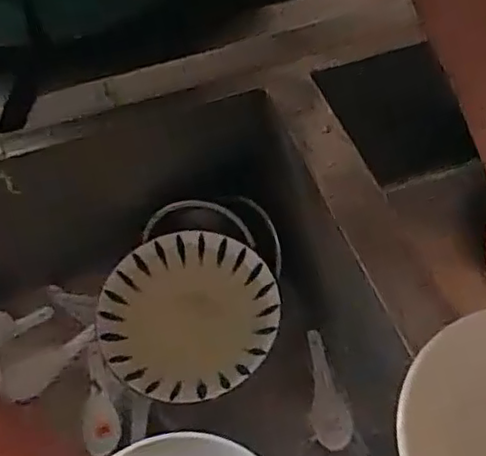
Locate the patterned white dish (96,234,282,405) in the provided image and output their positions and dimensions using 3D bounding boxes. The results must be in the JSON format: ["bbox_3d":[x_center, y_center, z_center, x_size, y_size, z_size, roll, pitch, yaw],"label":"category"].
[{"bbox_3d":[-0.055,0.096,0.681,0.184,0.057,0.174,-1,54,1],"label":"patterned white dish"}]

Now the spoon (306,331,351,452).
[{"bbox_3d":[0.083,0.167,0.655,0.036,0.031,0.117,-11,55,-6],"label":"spoon"}]

